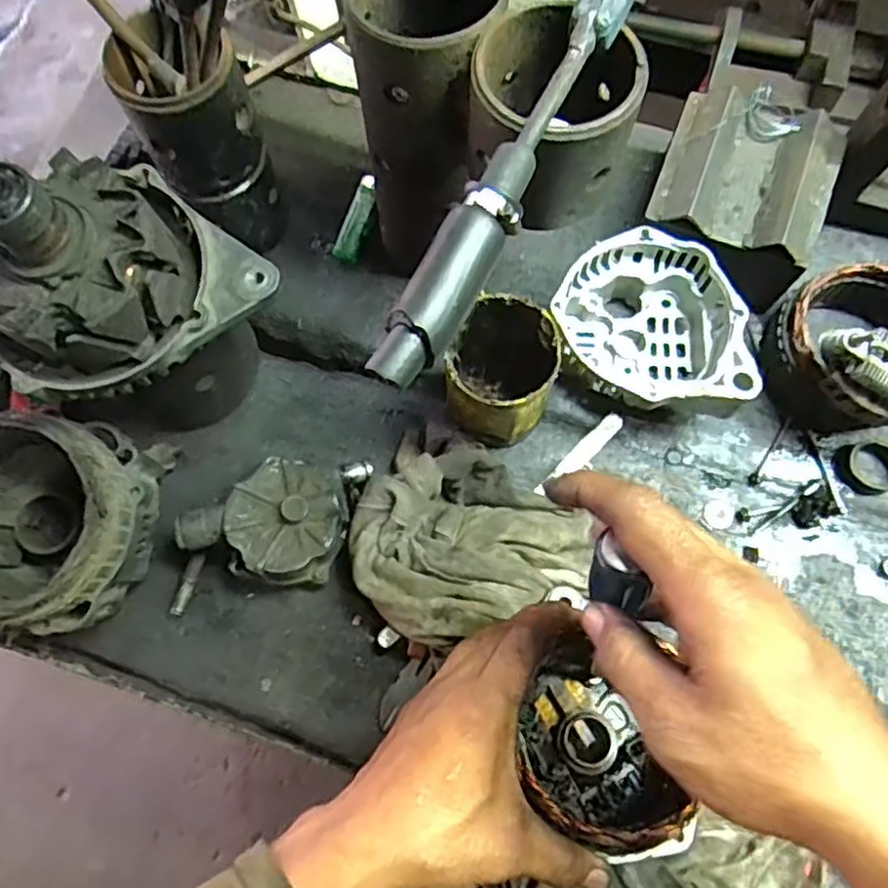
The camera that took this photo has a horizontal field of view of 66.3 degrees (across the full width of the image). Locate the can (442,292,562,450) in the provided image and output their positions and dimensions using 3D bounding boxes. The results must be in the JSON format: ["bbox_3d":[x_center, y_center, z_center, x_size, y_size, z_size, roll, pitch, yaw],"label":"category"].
[{"bbox_3d":[0.037,-0.044,0.473,0.074,0.116,0.067,19,74,8],"label":"can"}]

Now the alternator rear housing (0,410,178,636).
[{"bbox_3d":[-0.267,0.054,0.456,0.125,0.113,0.132,-1,72,2],"label":"alternator rear housing"}]

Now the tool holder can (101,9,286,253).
[{"bbox_3d":[-0.168,-0.215,0.491,0.076,0.163,0.076,-1,72,2],"label":"tool holder can"}]

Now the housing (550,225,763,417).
[{"bbox_3d":[0.145,-0.081,0.504,0.129,0.078,0.135,2,72,2],"label":"housing"}]

